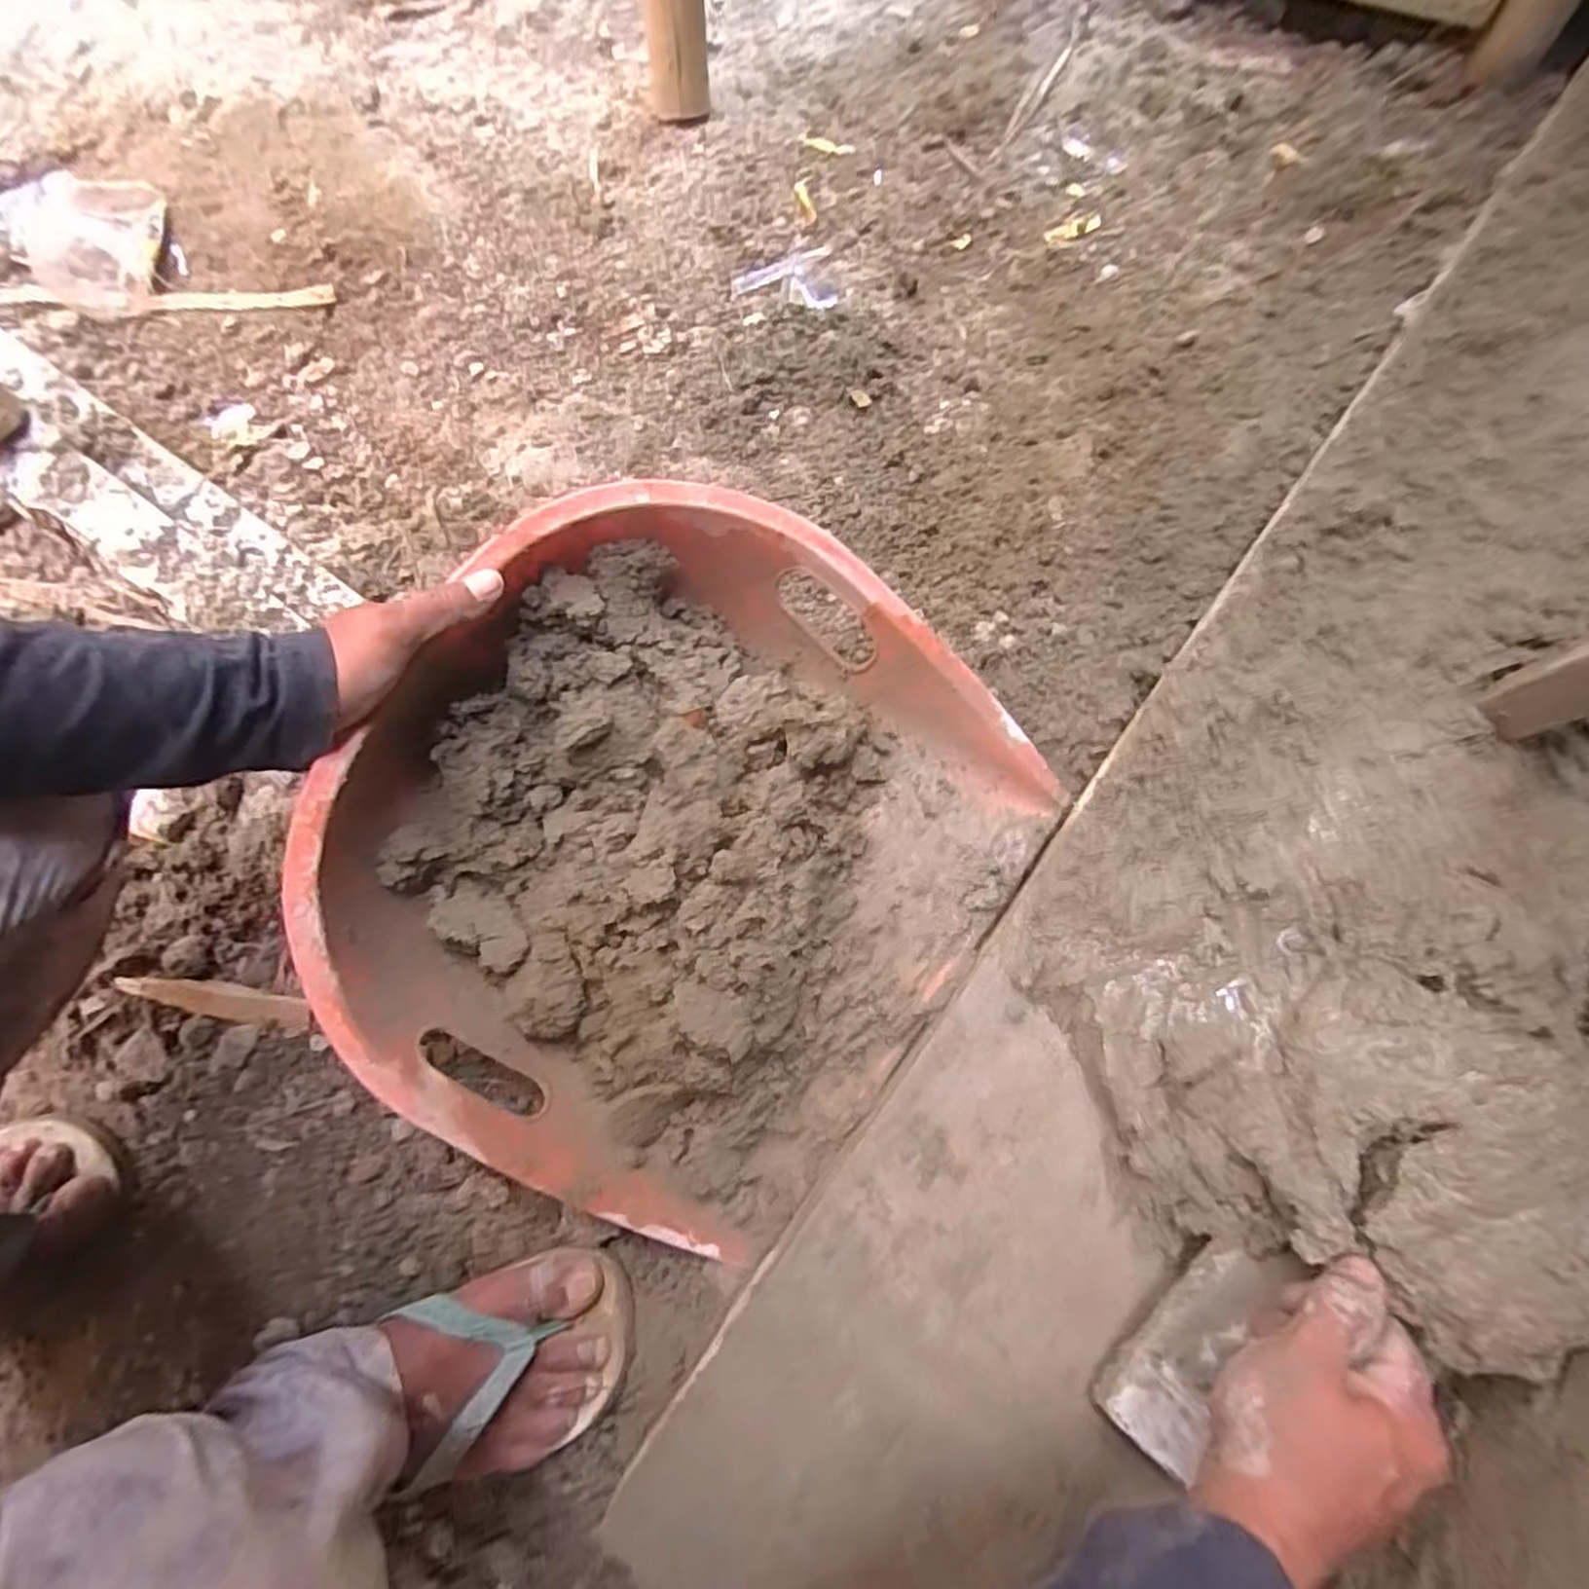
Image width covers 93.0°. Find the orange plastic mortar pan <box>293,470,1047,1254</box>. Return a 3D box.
[{"bbox_3d":[-0.073,0.027,0.484,0.361,0.154,0.420,37,75,12],"label":"orange plastic mortar pan"}]

